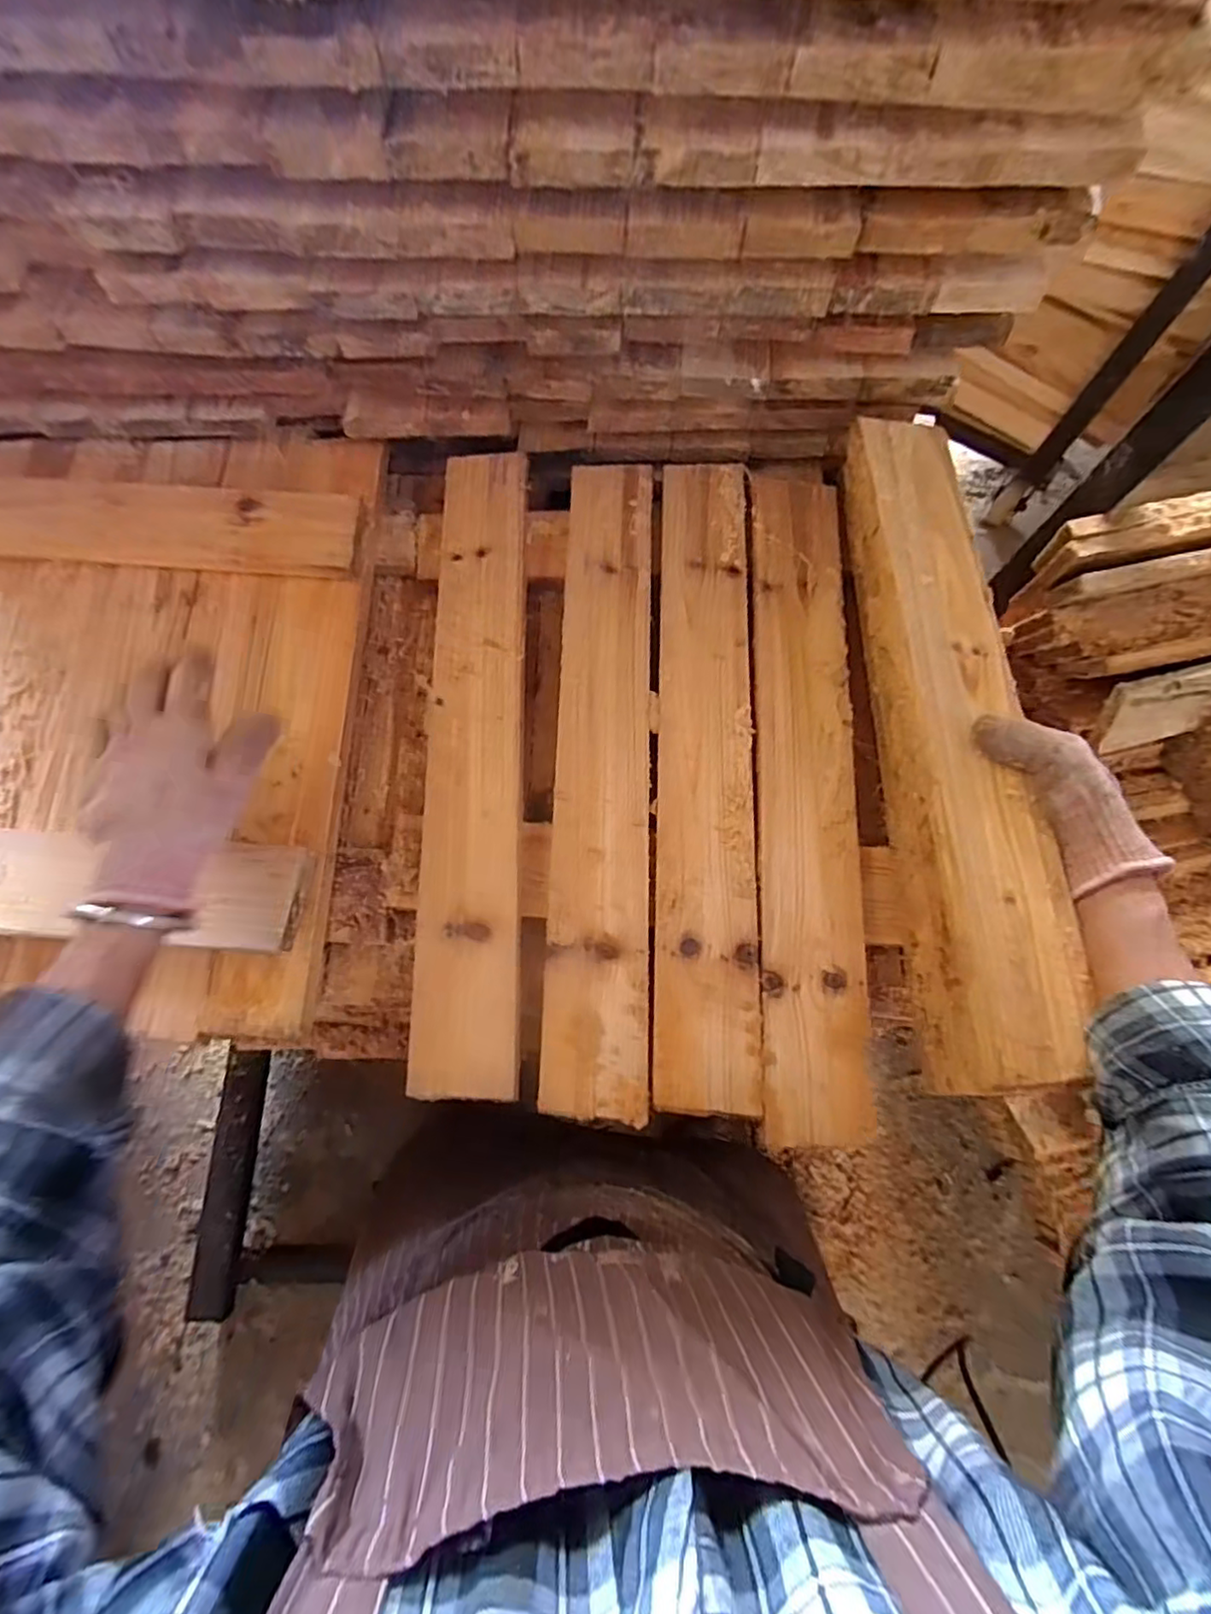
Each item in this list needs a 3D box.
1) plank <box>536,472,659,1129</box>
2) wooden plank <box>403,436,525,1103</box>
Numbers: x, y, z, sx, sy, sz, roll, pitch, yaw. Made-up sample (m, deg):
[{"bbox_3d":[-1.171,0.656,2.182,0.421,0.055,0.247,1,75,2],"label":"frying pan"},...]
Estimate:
[{"bbox_3d":[0.000,-0.047,0.482,0.071,0.018,0.516,2,71,0],"label":"plank"},{"bbox_3d":[-0.099,-0.060,0.487,0.070,0.013,0.519,-1,71,-1],"label":"wooden plank"}]

